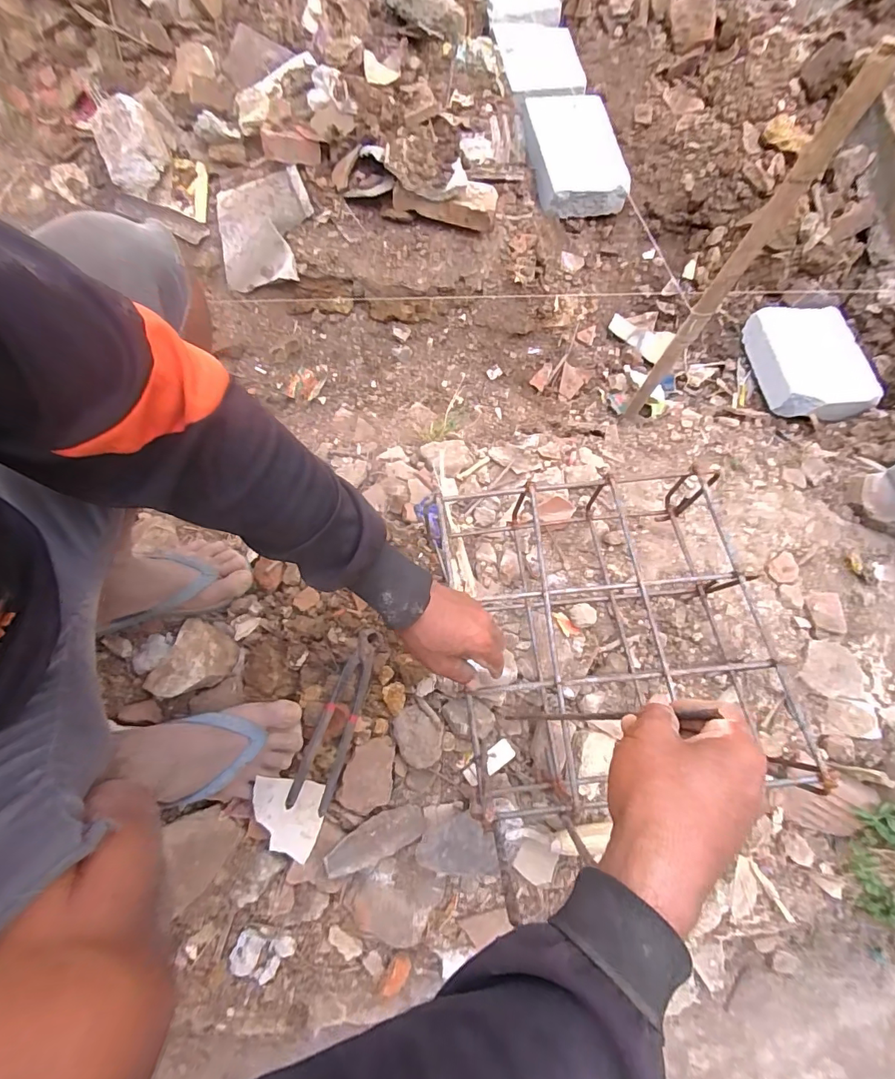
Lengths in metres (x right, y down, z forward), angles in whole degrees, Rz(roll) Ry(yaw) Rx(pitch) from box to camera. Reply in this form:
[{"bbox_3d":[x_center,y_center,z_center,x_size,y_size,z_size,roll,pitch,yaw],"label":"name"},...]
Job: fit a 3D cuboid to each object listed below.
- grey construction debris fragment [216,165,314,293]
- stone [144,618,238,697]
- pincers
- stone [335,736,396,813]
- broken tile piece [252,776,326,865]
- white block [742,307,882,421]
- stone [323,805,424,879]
[{"bbox_3d":[-0.384,-0.654,0.956,0.191,0.103,0.215,-1,90,-3],"label":"grey construction debris fragment"},{"bbox_3d":[-0.341,0.167,0.619,0.100,0.035,0.100,1,70,-2],"label":"stone"},{"bbox_3d":[-0.136,0.223,0.587,0.048,0.032,0.224,18,71,4],"label":"pincers"},{"bbox_3d":[-0.105,0.311,0.602,0.065,0.023,0.091,9,70,0],"label":"stone"},{"bbox_3d":[-0.203,0.351,0.572,0.090,0.011,0.092,15,80,-19],"label":"broken tile piece"},{"bbox_3d":[0.841,-0.409,1.049,0.245,0.069,0.289,3,70,-2],"label":"white block"},{"bbox_3d":[-0.093,0.387,0.586,0.129,0.011,0.049,-26,74,-11],"label":"stone"}]

